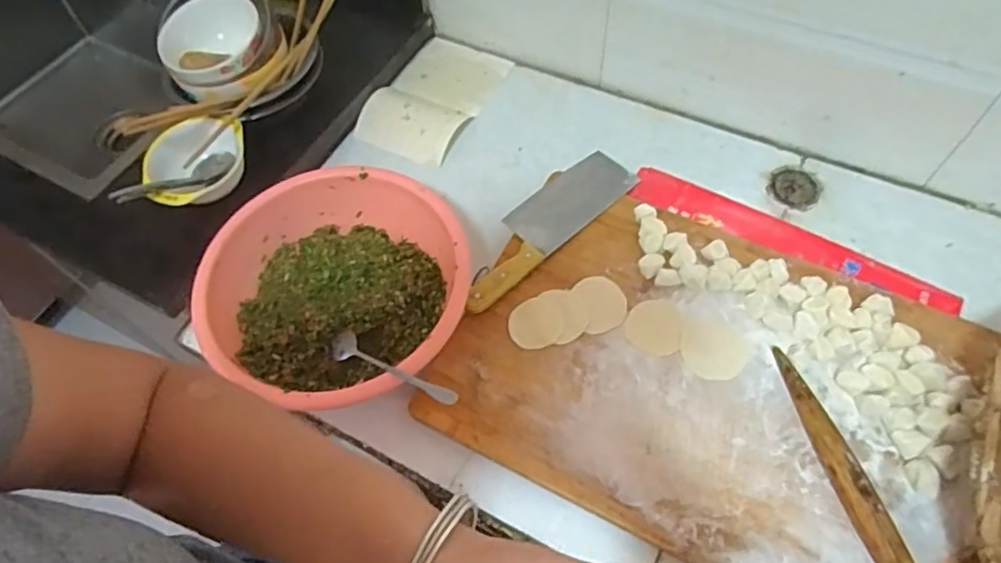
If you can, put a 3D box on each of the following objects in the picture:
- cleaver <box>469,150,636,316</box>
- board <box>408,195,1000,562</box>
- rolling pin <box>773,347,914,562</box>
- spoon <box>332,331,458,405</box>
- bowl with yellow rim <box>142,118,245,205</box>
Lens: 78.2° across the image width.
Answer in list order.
[{"bbox_3d":[0.051,-0.074,0.748,0.281,0.024,0.079,-40,65,-18],"label":"cleaver"},{"bbox_3d":[0.233,0.100,0.641,0.537,0.024,0.358,23,64,16],"label":"board"},{"bbox_3d":[0.333,0.210,0.562,0.028,0.021,0.323,-16,60,-6],"label":"rolling pin"},{"bbox_3d":[-0.110,0.085,0.605,0.163,0.013,0.029,19,61,33],"label":"spoon"},{"bbox_3d":[-0.370,-0.146,0.757,0.128,0.051,0.099,-32,63,-14],"label":"bowl with yellow rim"}]

